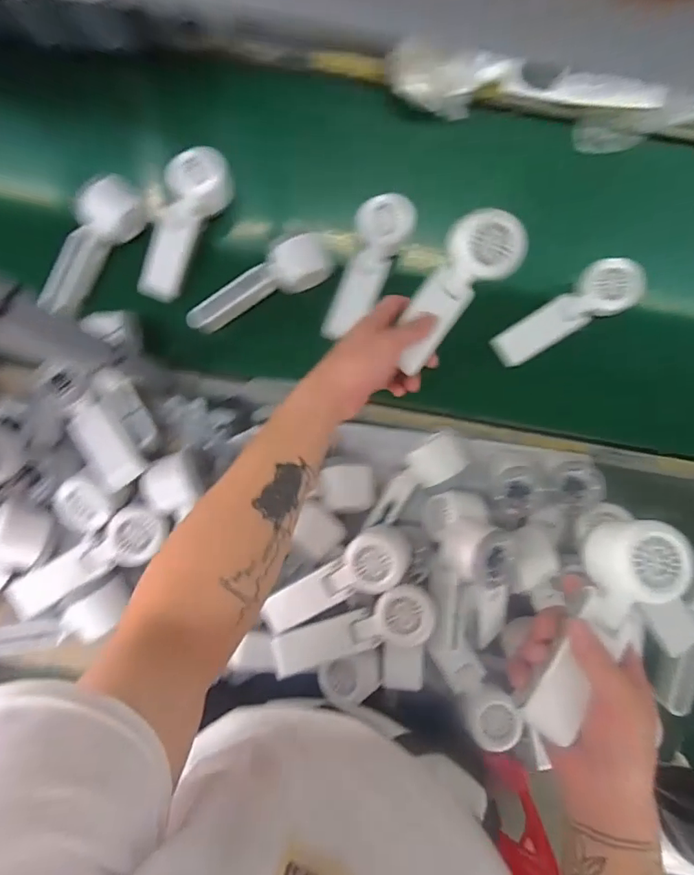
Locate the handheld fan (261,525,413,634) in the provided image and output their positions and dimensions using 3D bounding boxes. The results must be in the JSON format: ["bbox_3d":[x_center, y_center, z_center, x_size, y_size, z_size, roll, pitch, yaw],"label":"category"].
[{"bbox_3d":[-0.014,0.150,0.530,0.176,0.046,0.061,-33,88,15],"label":"handheld fan"}]

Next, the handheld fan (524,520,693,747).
[{"bbox_3d":[0.177,0.131,0.365,0.059,0.042,0.163,35,81,1],"label":"handheld fan"}]

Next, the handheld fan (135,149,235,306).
[{"bbox_3d":[-0.198,-0.251,0.606,0.069,0.045,0.174,27,98,-30],"label":"handheld fan"}]

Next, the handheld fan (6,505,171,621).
[{"bbox_3d":[-0.269,0.133,0.544,0.177,0.029,0.053,-35,89,-2],"label":"handheld fan"}]

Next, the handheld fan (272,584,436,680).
[{"bbox_3d":[0.006,0.197,0.523,0.165,0.044,0.055,-20,88,-2],"label":"handheld fan"}]

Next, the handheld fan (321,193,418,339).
[{"bbox_3d":[0.024,-0.194,0.595,0.062,0.032,0.168,21,87,0],"label":"handheld fan"}]

